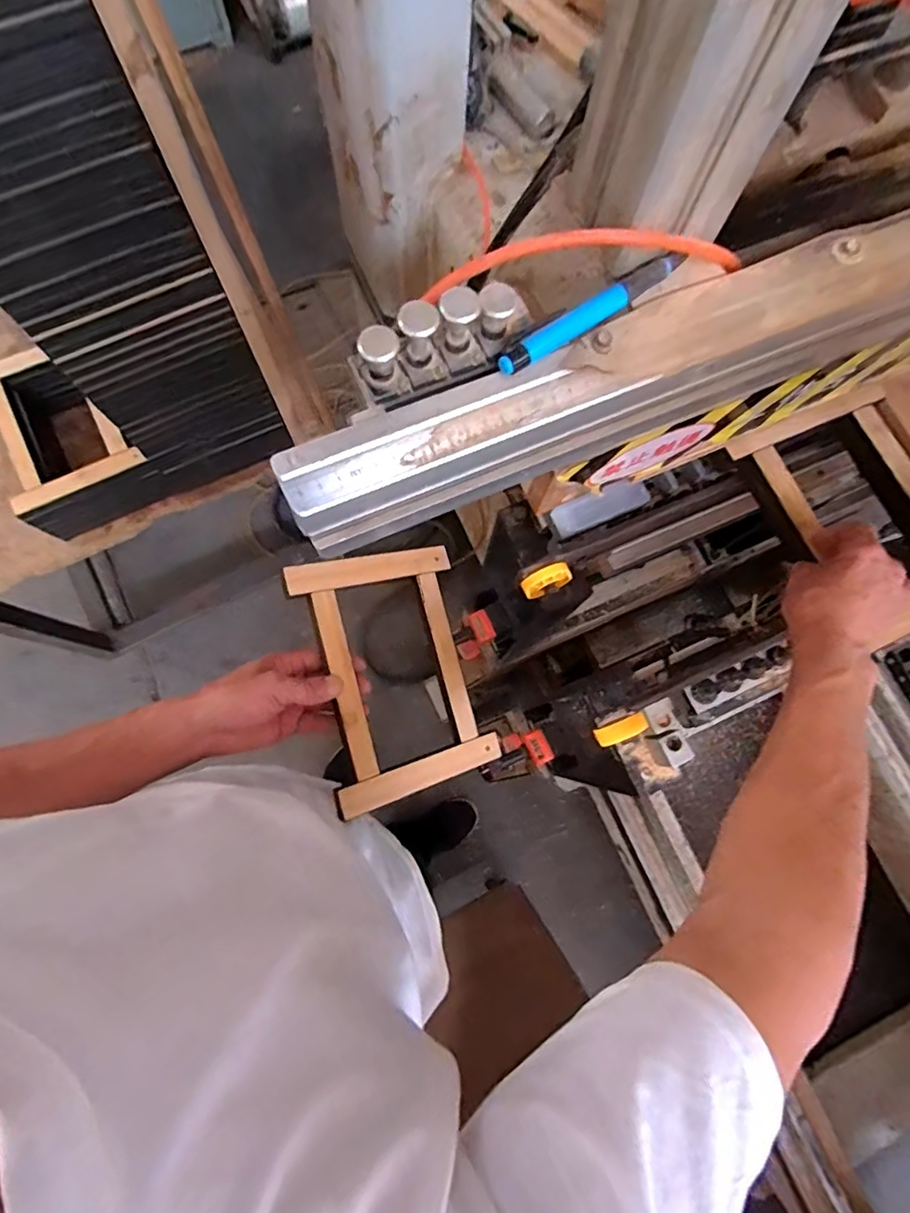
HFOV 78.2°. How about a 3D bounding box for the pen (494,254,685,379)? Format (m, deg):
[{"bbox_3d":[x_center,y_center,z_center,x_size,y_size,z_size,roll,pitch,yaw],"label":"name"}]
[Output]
[{"bbox_3d":[0.074,-0.155,0.294,0.121,0.008,0.011,-36,80,-9],"label":"pen"}]

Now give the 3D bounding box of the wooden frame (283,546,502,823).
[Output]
[{"bbox_3d":[-0.058,0.065,0.567,0.177,0.017,0.237,-12,85,-33],"label":"wooden frame"}]

